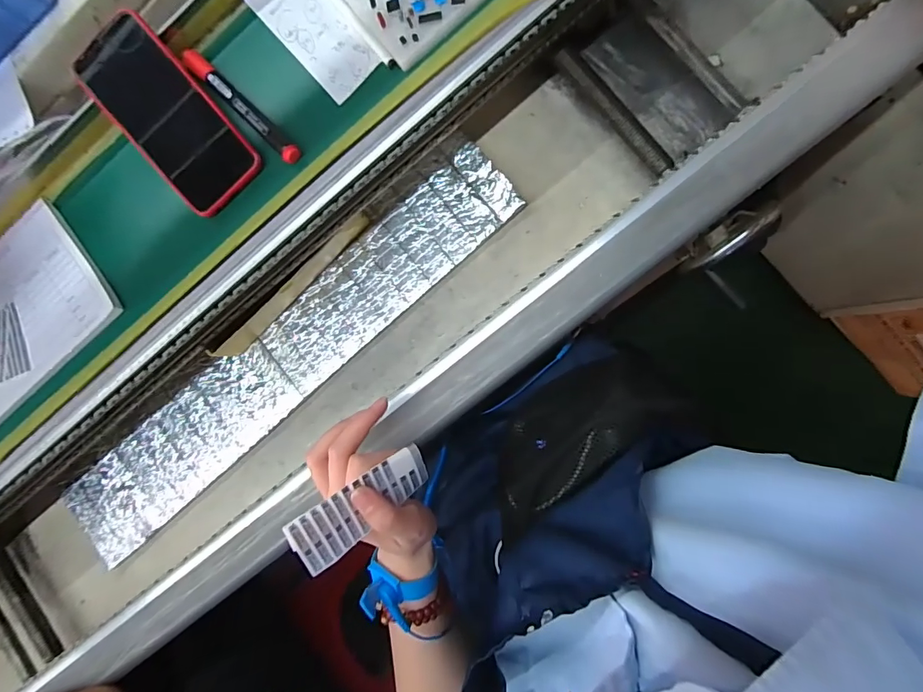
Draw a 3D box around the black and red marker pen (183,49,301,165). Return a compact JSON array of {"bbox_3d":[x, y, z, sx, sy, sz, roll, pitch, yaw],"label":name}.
[{"bbox_3d":[-0.192,-0.209,0.384,0.139,0.018,0.015,44,93,7],"label":"black and red marker pen"}]

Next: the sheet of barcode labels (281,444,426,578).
[{"bbox_3d":[-0.060,0.099,0.276,0.091,0.004,0.036,-30,111,-30],"label":"sheet of barcode labels"}]

